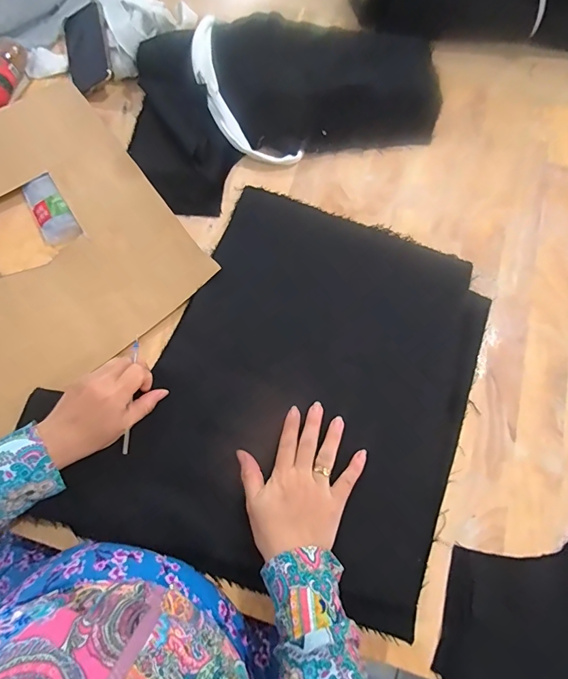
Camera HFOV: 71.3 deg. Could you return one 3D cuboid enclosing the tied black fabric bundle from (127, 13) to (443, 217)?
[{"bbox_3d":[0.006,-0.331,0.548,0.441,0.098,0.260,-7,72,-4],"label":"tied black fabric bundle"}]

